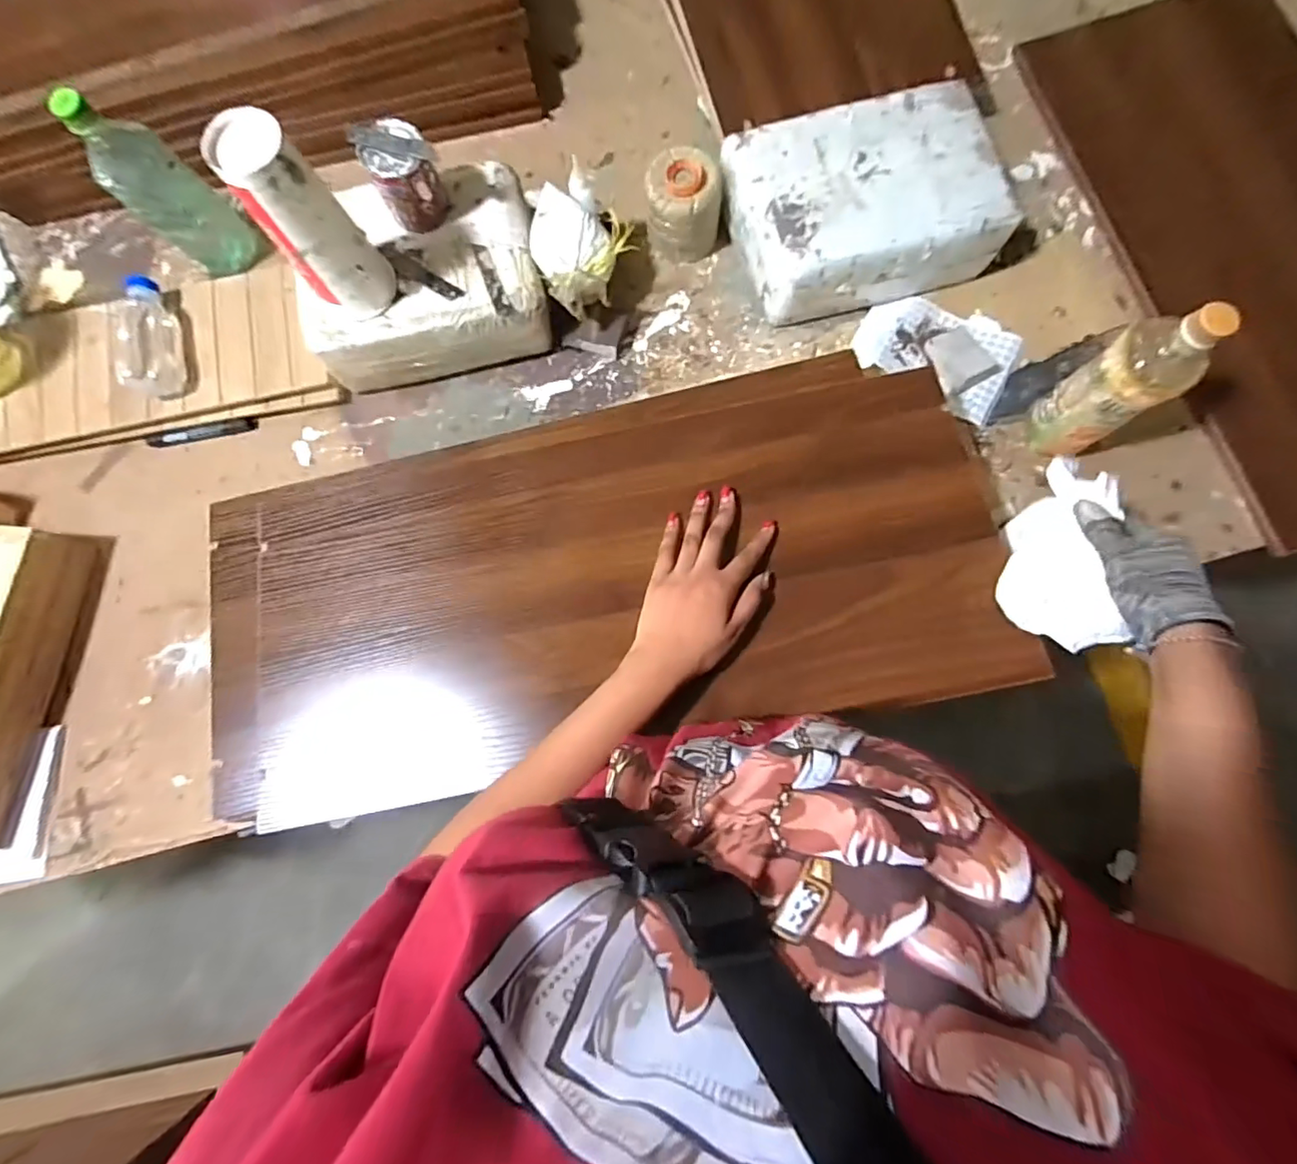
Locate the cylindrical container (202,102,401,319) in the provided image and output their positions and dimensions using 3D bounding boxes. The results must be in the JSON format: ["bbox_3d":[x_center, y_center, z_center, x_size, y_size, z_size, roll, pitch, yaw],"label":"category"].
[{"bbox_3d":[-0.317,-0.335,0.520,0.075,0.167,0.076,-40,80,-3],"label":"cylindrical container"}]

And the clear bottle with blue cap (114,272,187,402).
[{"bbox_3d":[-0.603,-0.291,0.658,0.058,0.045,0.141,-18,80,1],"label":"clear bottle with blue cap"}]

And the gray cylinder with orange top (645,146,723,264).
[{"bbox_3d":[0.044,-0.454,0.668,0.090,0.092,0.085,-1,81,4],"label":"gray cylinder with orange top"}]

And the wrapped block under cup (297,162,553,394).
[{"bbox_3d":[-0.259,-0.352,0.652,0.264,0.107,0.198,-15,80,1],"label":"wrapped block under cup"}]

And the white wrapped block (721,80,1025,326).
[{"bbox_3d":[0.248,-0.439,0.652,0.283,0.106,0.197,-14,80,2],"label":"white wrapped block"}]

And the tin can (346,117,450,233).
[{"bbox_3d":[-0.253,-0.426,0.577,0.068,0.075,0.067,-33,80,-2],"label":"tin can"}]

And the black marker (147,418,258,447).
[{"bbox_3d":[-0.550,-0.187,0.678,0.133,0.013,0.019,-12,80,2],"label":"black marker"}]

